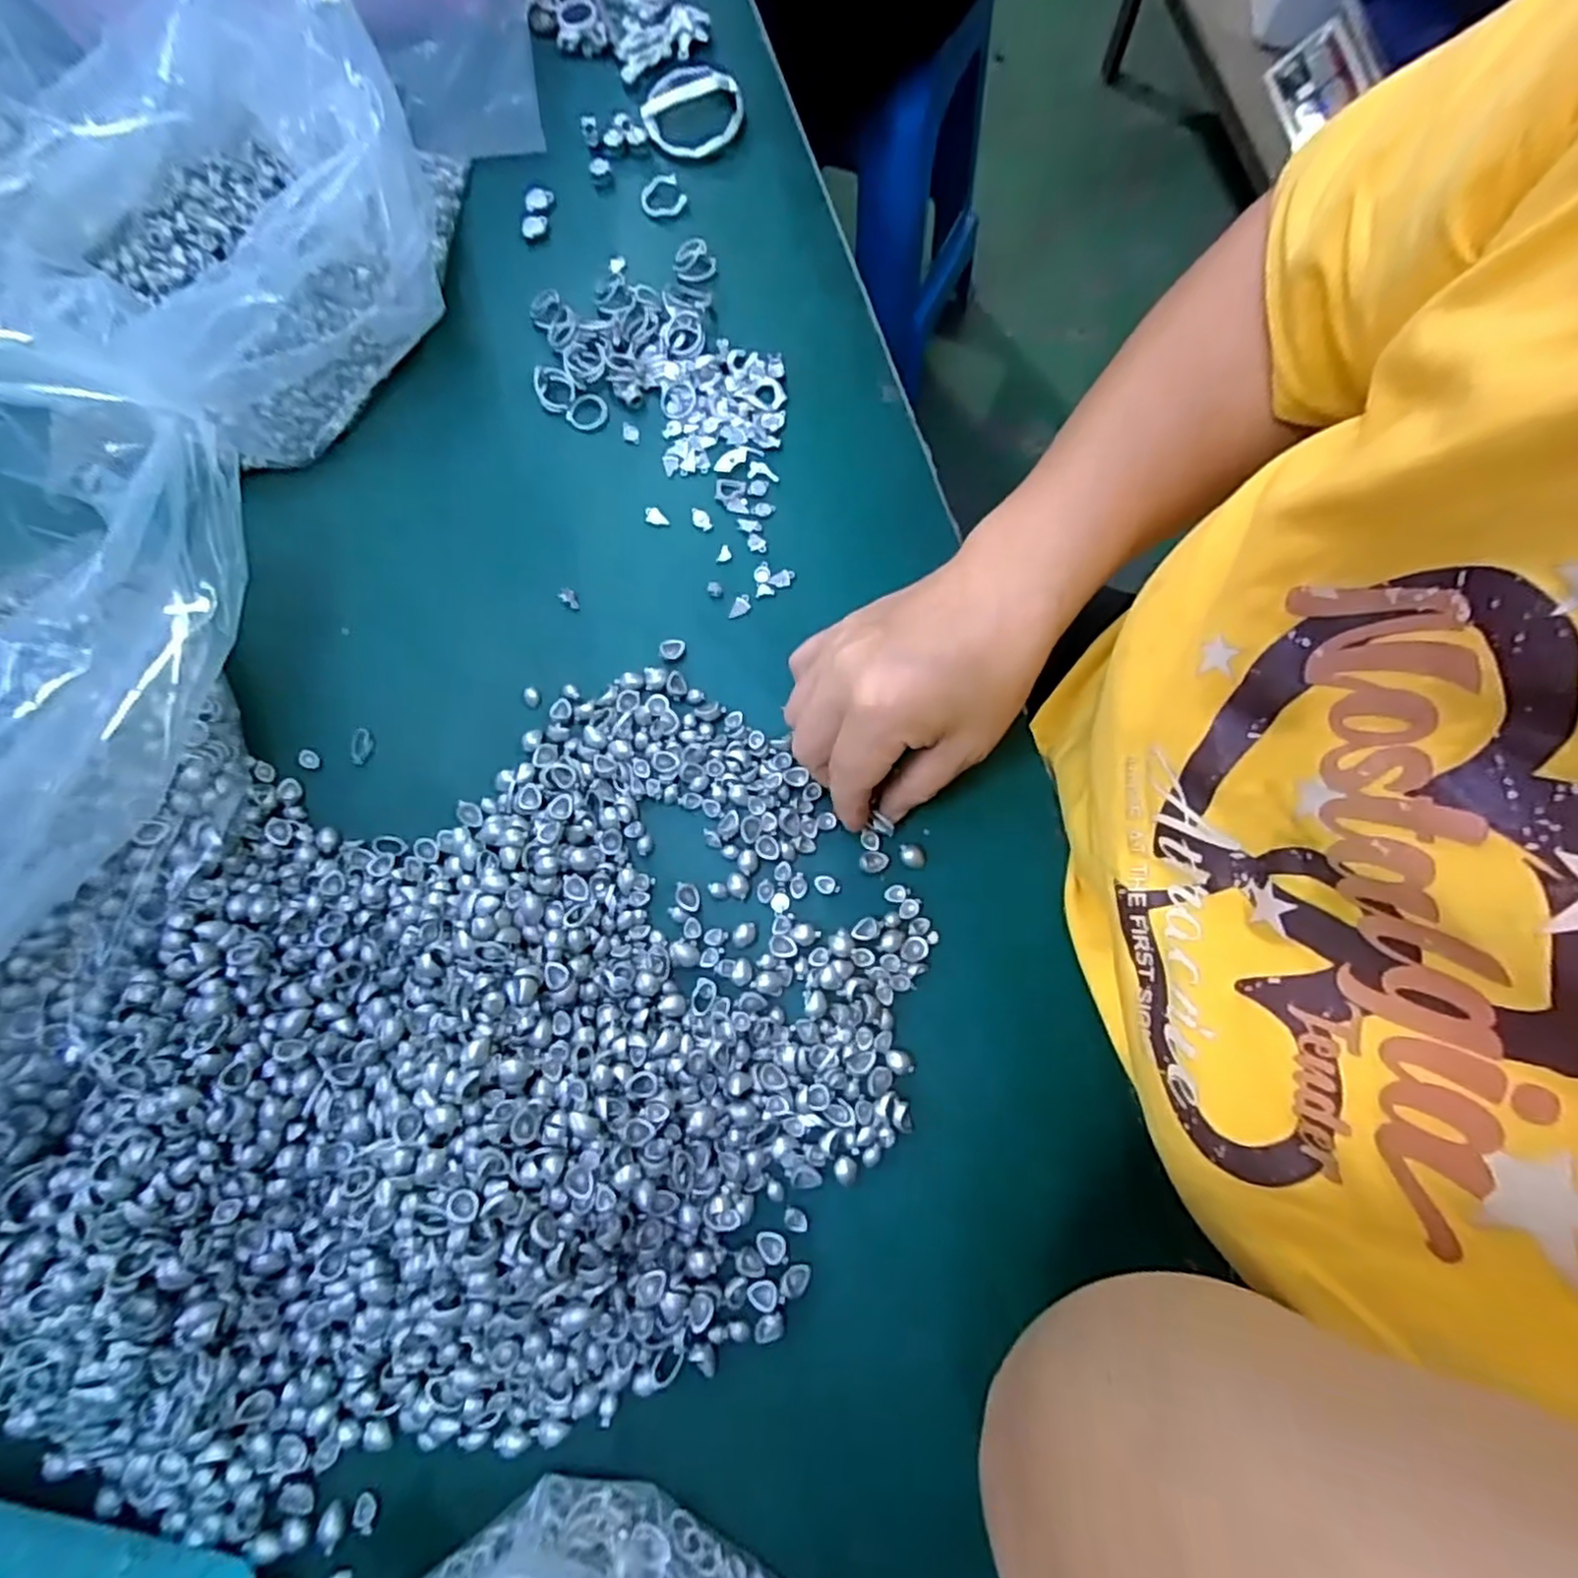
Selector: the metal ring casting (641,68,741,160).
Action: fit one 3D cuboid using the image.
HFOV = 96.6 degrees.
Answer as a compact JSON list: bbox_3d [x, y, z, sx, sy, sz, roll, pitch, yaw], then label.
[{"bbox_3d":[-0.058,-0.405,0.417,0.059,0.012,0.064,-5,76,-1],"label":"metal ring casting"}]

